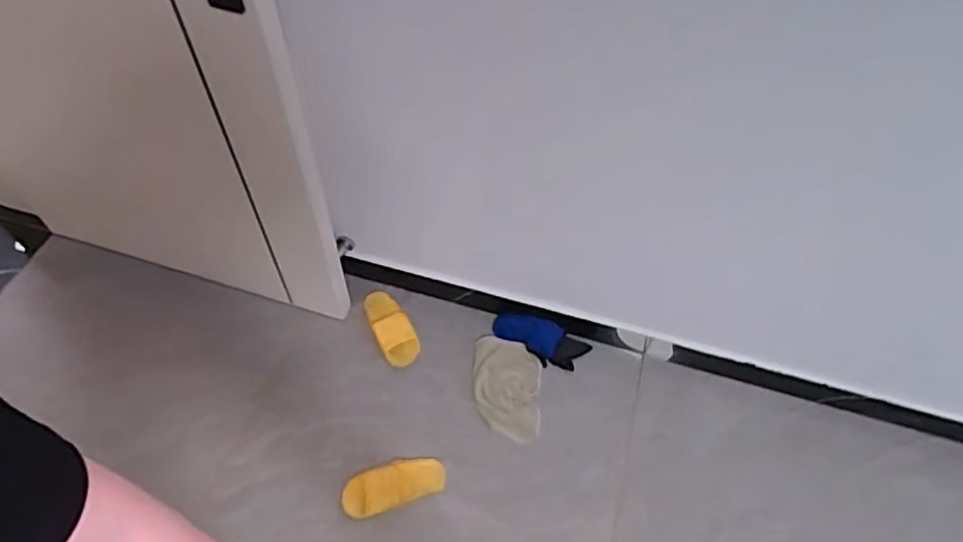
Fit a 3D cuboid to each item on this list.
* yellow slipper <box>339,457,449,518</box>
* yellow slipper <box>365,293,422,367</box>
[{"bbox_3d":[-0.180,0.435,1.266,0.212,0.044,0.090,-18,57,-14],"label":"yellow slipper"},{"bbox_3d":[-0.217,0.133,1.495,0.092,0.048,0.211,-20,58,-16],"label":"yellow slipper"}]

